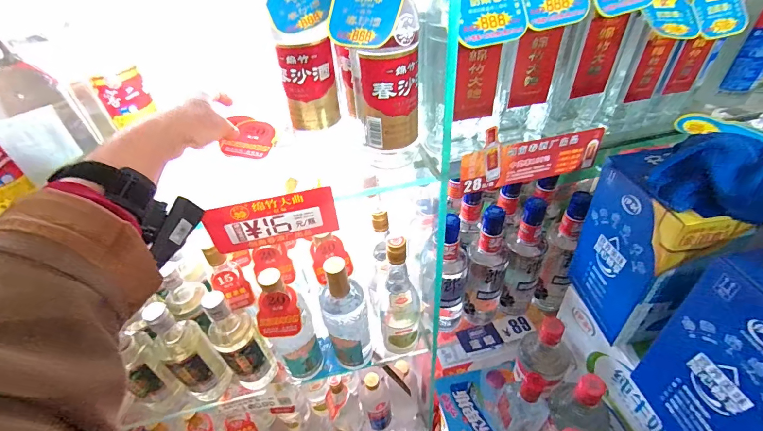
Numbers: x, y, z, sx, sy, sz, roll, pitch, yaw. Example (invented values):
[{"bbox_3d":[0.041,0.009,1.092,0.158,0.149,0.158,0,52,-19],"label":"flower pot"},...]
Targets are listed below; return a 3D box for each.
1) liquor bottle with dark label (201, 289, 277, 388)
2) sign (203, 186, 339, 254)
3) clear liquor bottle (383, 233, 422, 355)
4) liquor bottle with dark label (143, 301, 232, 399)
[{"bbox_3d":[-0.223,0.203,0.580,0.065,0.219,0.057,-32,48,-27],"label":"liquor bottle with dark label"},{"bbox_3d":[-0.118,0.006,0.404,0.133,0.062,0.005,-12,42,-8],"label":"sign"},{"bbox_3d":[0.031,0.148,0.602,0.066,0.273,0.056,-2,42,4],"label":"clear liquor bottle"},{"bbox_3d":[-0.306,0.205,0.565,0.073,0.198,0.067,30,52,33],"label":"liquor bottle with dark label"}]

